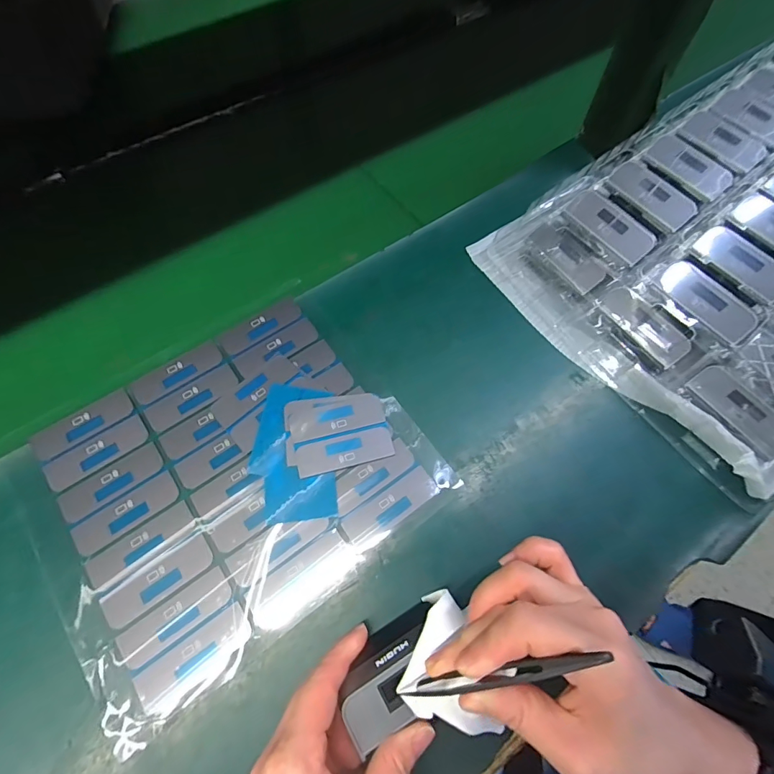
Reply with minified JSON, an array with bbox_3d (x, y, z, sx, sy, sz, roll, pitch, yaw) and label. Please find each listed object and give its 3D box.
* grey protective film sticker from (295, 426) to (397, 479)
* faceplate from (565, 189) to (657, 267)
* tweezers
[{"bbox_3d":[-0.031,0.047,0.306,0.070,0.004,0.023,-14,65,-8],"label":"grey protective film sticker"},{"bbox_3d":[0.185,-0.134,0.340,0.034,0.006,0.072,-39,76,3],"label":"faceplate"},{"bbox_3d":[0.046,0.132,0.189,0.107,0.007,0.008,-35,61,30],"label":"tweezers"}]

